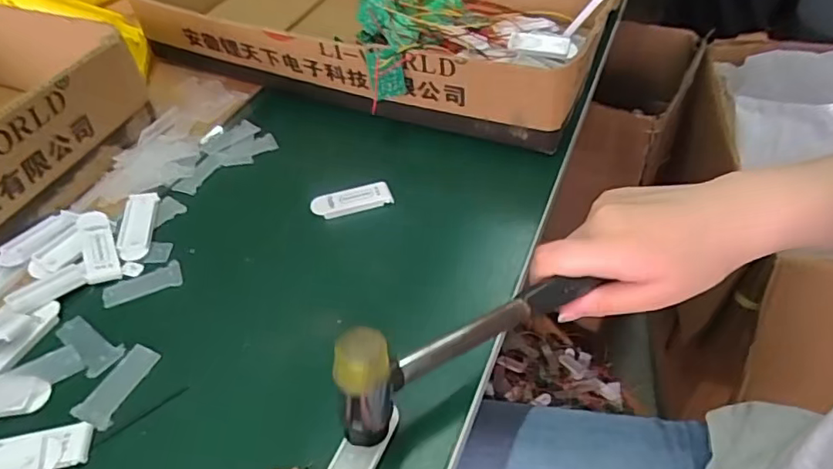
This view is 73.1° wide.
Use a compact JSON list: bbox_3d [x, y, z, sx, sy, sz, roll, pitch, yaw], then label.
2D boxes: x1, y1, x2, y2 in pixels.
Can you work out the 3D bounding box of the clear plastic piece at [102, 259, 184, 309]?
[{"bbox_3d":[-0.178,0.031,0.364,0.048,0.004,0.021,-17,49,-16],"label":"clear plastic piece"}]

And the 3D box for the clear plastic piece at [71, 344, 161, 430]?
[{"bbox_3d":[-0.164,0.082,0.310,0.021,0.004,0.048,16,49,14],"label":"clear plastic piece"}]

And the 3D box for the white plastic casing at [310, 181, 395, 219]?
[{"bbox_3d":[-0.047,-0.025,0.409,0.058,0.007,0.024,-14,48,-13],"label":"white plastic casing"}]

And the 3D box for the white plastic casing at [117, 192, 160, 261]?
[{"bbox_3d":[-0.192,-0.008,0.388,0.022,0.004,0.059,-8,47,-8],"label":"white plastic casing"}]

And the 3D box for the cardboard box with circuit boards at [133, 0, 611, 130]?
[{"bbox_3d":[-0.037,-0.218,0.533,0.411,0.096,0.263,18,49,16],"label":"cardboard box with circuit boards"}]

